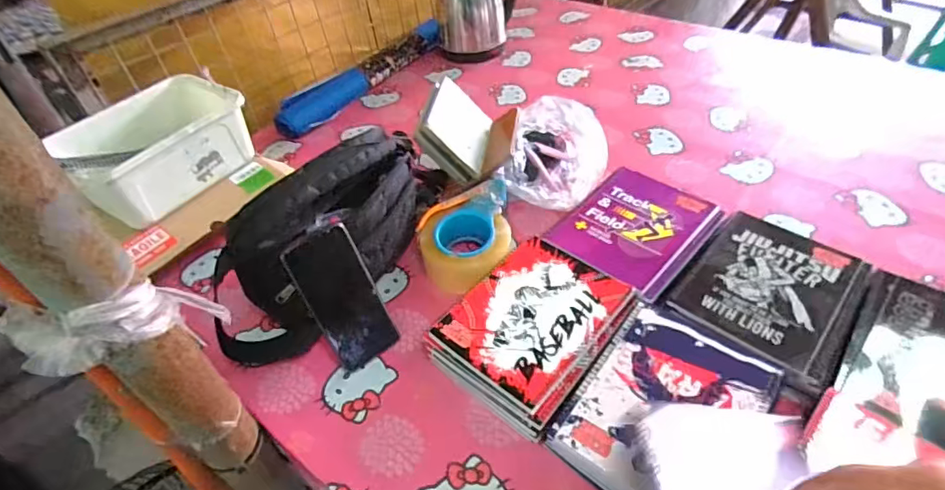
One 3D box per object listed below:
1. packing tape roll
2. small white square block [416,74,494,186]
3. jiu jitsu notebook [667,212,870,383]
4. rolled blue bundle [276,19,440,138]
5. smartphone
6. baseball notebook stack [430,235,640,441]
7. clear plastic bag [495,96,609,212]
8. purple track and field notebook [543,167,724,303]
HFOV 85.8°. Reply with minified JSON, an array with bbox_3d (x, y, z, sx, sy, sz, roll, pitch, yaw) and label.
[{"bbox_3d":[-0.009,-0.017,0.707,0.122,0.062,0.169,-5,45,2],"label":"packing tape roll"},{"bbox_3d":[-0.028,-0.179,0.780,0.033,0.111,0.151,-33,31,38],"label":"small white square block"},{"bbox_3d":[0.350,0.045,0.592,0.163,0.009,0.207,28,54,30],"label":"jiu jitsu notebook"},{"bbox_3d":[-0.228,-0.353,1.076,0.059,0.059,0.436,27,54,29],"label":"rolled blue bundle"},{"bbox_3d":[-0.149,0.062,0.589,0.074,0.161,0.013,-33,21,-25],"label":"smartphone"},{"bbox_3d":[0.072,0.099,0.594,0.159,0.048,0.211,30,55,31],"label":"baseball notebook stack"},{"bbox_3d":[0.135,-0.138,0.795,0.140,0.089,0.207,8,46,14],"label":"clear plastic bag"},{"bbox_3d":[0.220,-0.029,0.682,0.164,0.010,0.206,32,56,32],"label":"purple track and field notebook"}]

